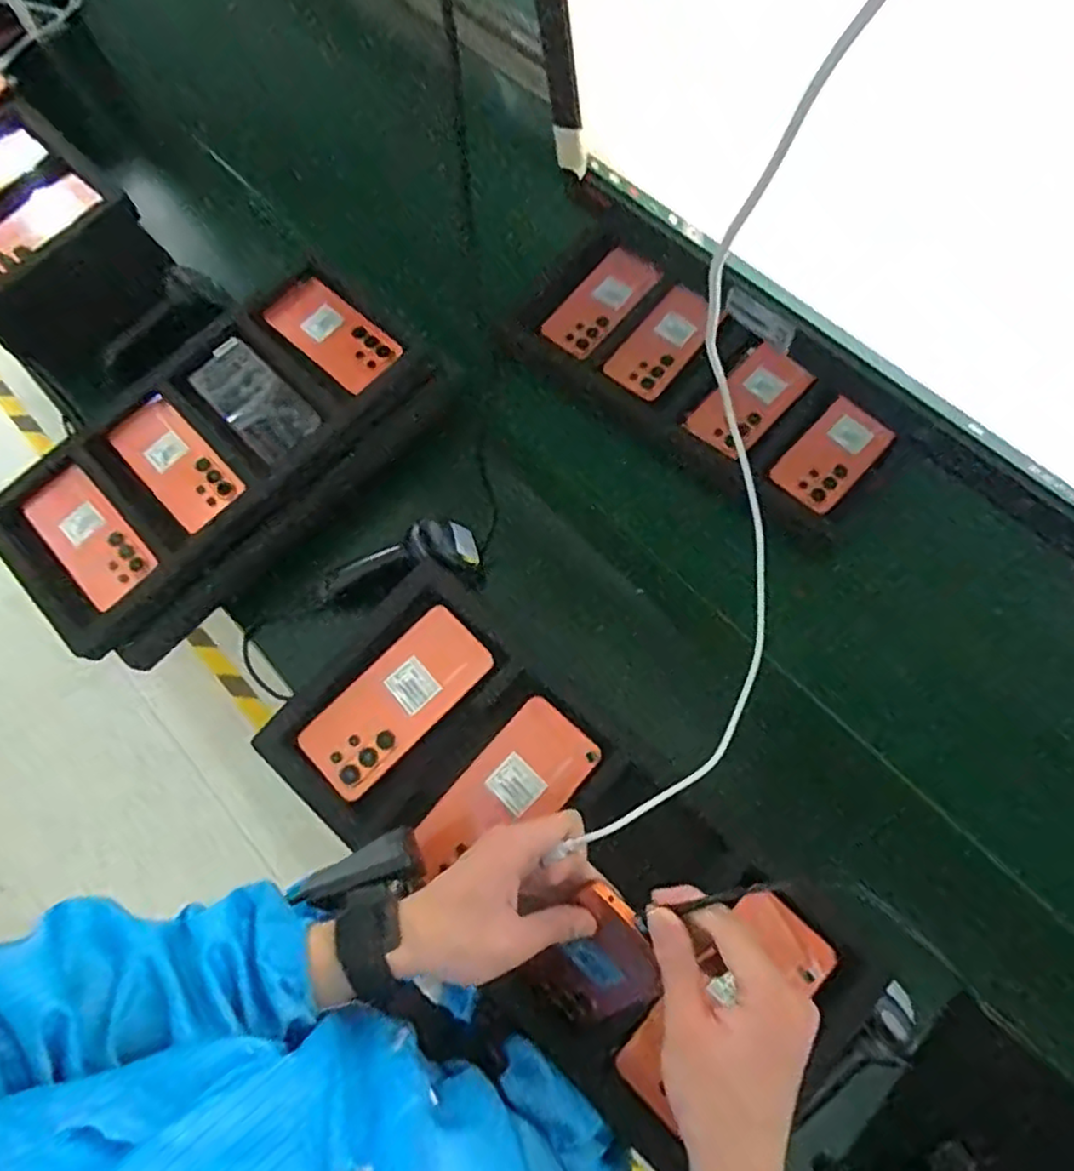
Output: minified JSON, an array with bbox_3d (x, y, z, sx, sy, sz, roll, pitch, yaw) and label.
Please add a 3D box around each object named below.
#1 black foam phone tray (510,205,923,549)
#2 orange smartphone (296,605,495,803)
[{"bbox_3d":[0.183,-0.273,0.803,0.515,0.045,0.208,36,77,14],"label":"black foam phone tray"},{"bbox_3d":[-0.122,0.100,0.582,0.169,0.006,0.077,-43,75,-10],"label":"orange smartphone"}]

